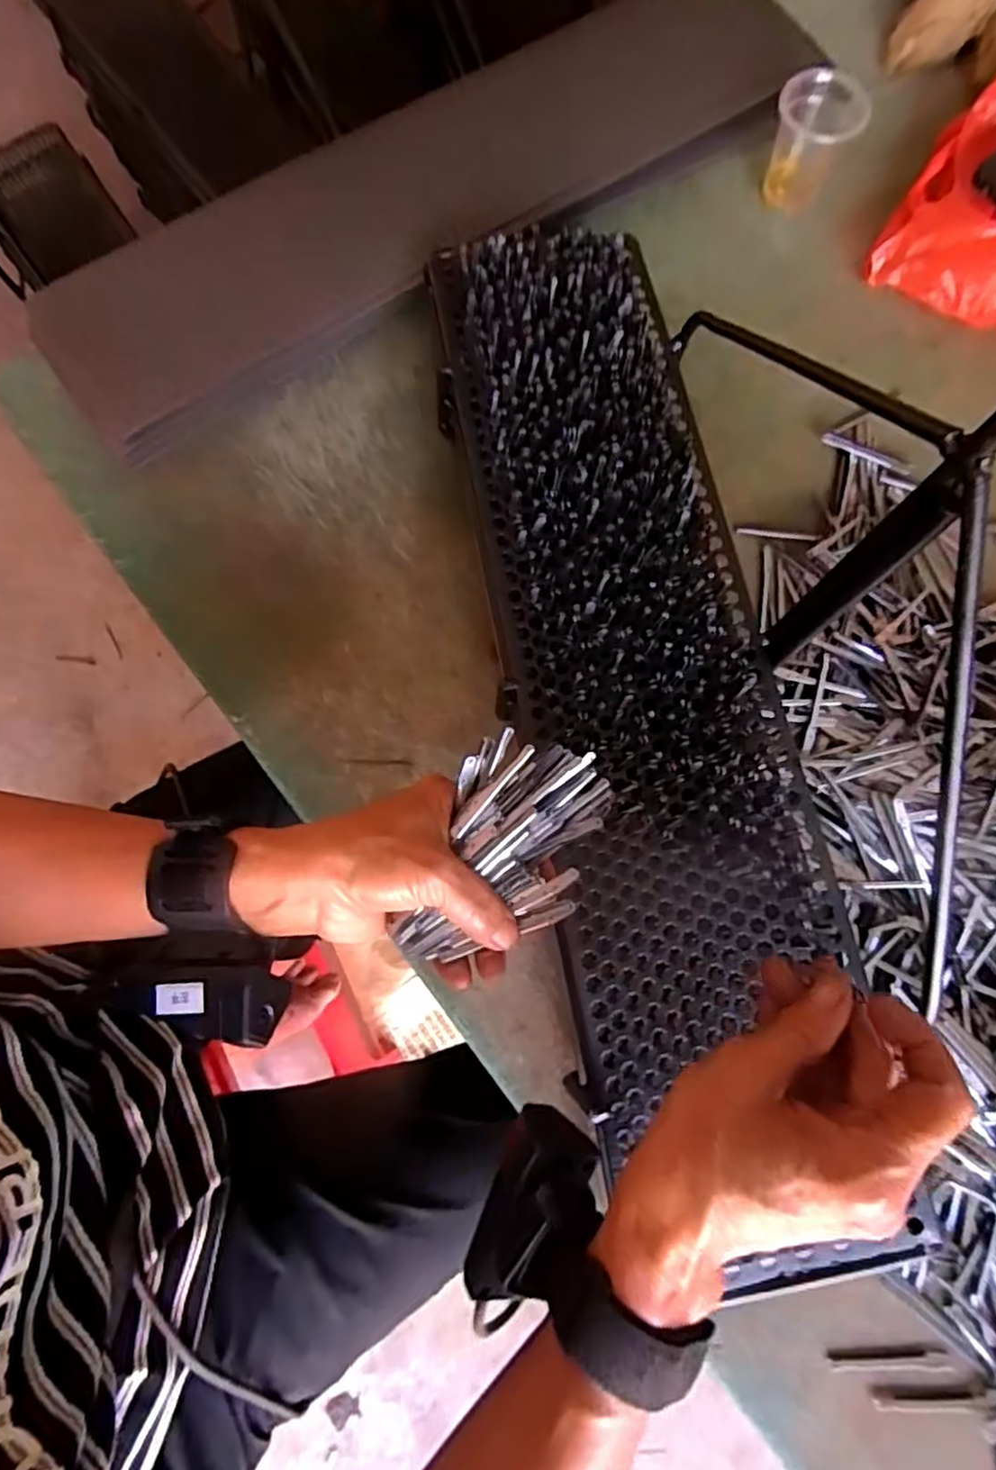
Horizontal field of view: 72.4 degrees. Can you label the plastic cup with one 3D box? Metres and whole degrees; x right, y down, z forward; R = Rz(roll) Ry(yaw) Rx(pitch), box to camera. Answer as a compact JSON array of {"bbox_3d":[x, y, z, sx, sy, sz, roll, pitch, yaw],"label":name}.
[{"bbox_3d":[0.251,-0.479,0.546,0.066,0.068,0.066,0,76,-1],"label":"plastic cup"}]

